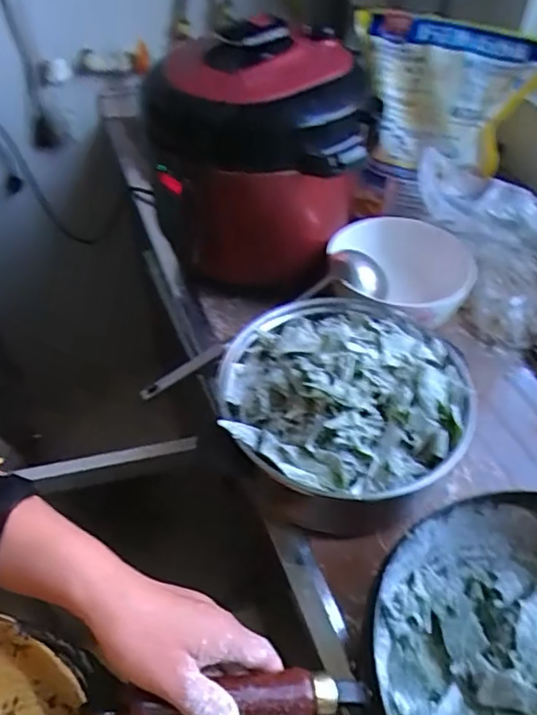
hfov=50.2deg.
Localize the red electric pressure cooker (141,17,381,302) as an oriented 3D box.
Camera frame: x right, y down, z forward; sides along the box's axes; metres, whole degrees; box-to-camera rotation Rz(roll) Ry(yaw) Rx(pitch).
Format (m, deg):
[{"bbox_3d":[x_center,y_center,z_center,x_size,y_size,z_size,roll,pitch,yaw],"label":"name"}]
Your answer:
[{"bbox_3d":[-0.007,-0.259,0.744,0.259,0.289,0.238,10,49,10],"label":"red electric pressure cooker"}]

